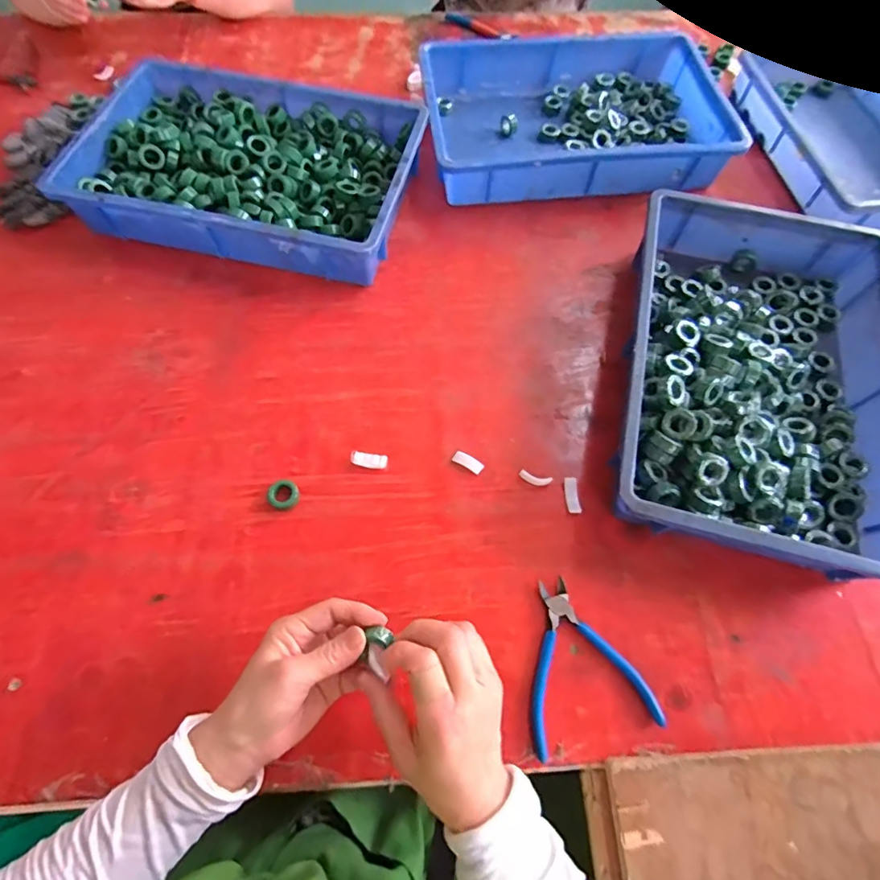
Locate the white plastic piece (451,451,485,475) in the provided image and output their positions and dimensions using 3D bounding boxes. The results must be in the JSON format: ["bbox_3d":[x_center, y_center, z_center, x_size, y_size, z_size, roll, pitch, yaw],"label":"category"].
[{"bbox_3d":[0.032,0.024,0.528,0.035,0.004,0.016,29,68,12],"label":"white plastic piece"}]

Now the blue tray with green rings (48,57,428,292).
[{"bbox_3d":[-0.257,-0.380,0.671,0.436,0.076,0.298,12,65,4],"label":"blue tray with green rings"}]

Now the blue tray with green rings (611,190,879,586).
[{"bbox_3d":[0.356,-0.082,0.546,0.286,0.082,0.444,14,66,5],"label":"blue tray with green rings"}]

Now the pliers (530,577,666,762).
[{"bbox_3d":[0.124,0.205,0.448,0.114,0.014,0.137,-14,66,-7],"label":"pliers"}]

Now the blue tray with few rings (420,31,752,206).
[{"bbox_3d":[0.199,-0.492,0.733,0.435,0.073,0.290,-4,65,-3],"label":"blue tray with few rings"}]

